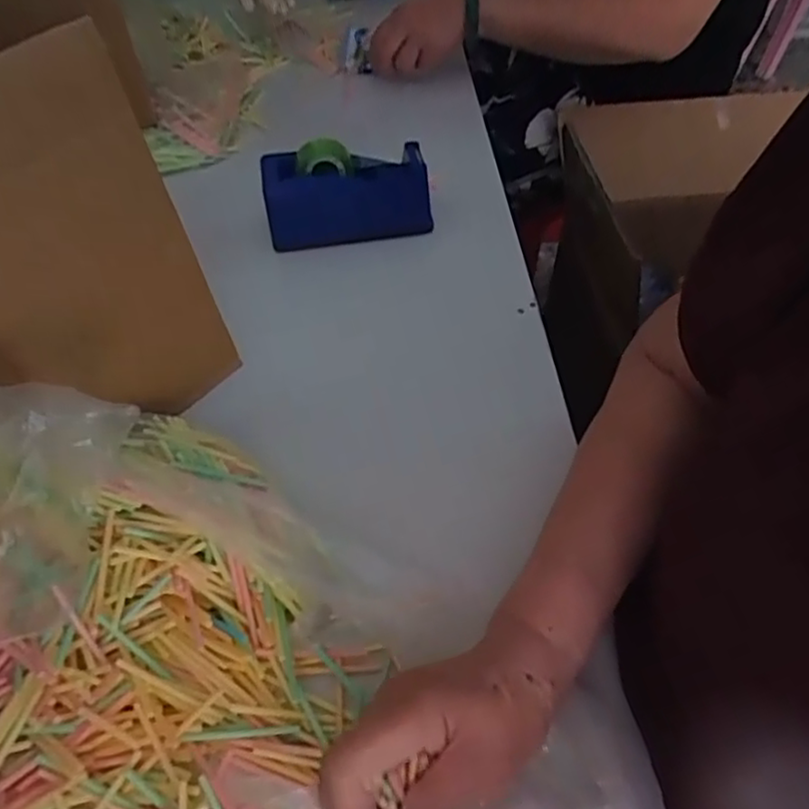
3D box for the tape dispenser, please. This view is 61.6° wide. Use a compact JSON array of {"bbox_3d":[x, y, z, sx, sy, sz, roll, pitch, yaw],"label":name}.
[{"bbox_3d":[-0.051,-0.193,0.623,0.148,0.076,0.054,-7,52,-5],"label":"tape dispenser"}]

